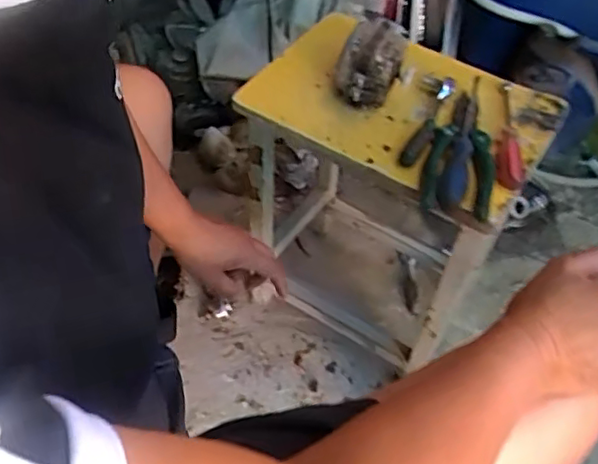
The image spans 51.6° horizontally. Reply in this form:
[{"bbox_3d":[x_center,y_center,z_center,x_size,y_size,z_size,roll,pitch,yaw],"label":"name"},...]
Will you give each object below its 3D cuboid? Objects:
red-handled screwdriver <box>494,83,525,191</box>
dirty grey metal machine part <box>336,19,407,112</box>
[{"bbox_3d":[0.233,-0.110,0.697,0.029,0.028,0.166,8,45,4],"label":"red-handled screwdriver"},{"bbox_3d":[0.078,-0.182,0.692,0.069,0.086,0.067,9,45,5],"label":"dirty grey metal machine part"}]

